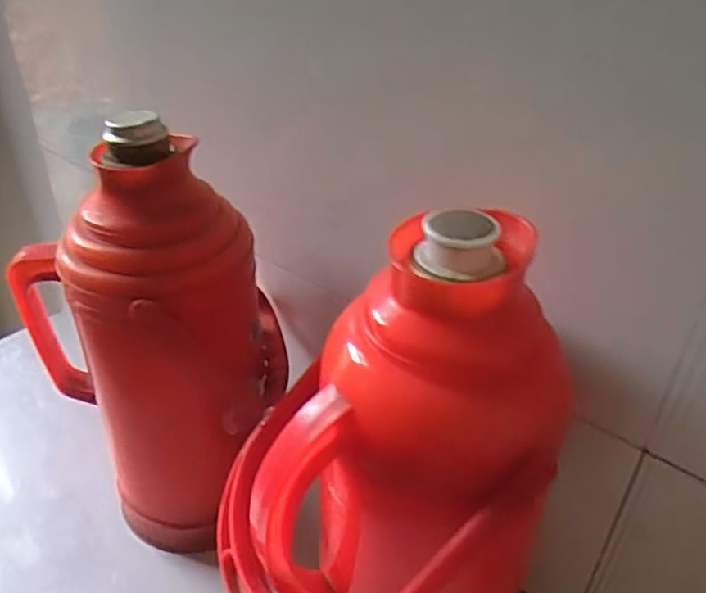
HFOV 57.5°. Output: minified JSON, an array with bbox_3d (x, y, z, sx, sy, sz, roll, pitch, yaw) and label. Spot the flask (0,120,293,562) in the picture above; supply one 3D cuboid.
[{"bbox_3d":[-0.160,0.042,0.573,0.176,0.374,0.153,17,38,21],"label":"flask"}]

